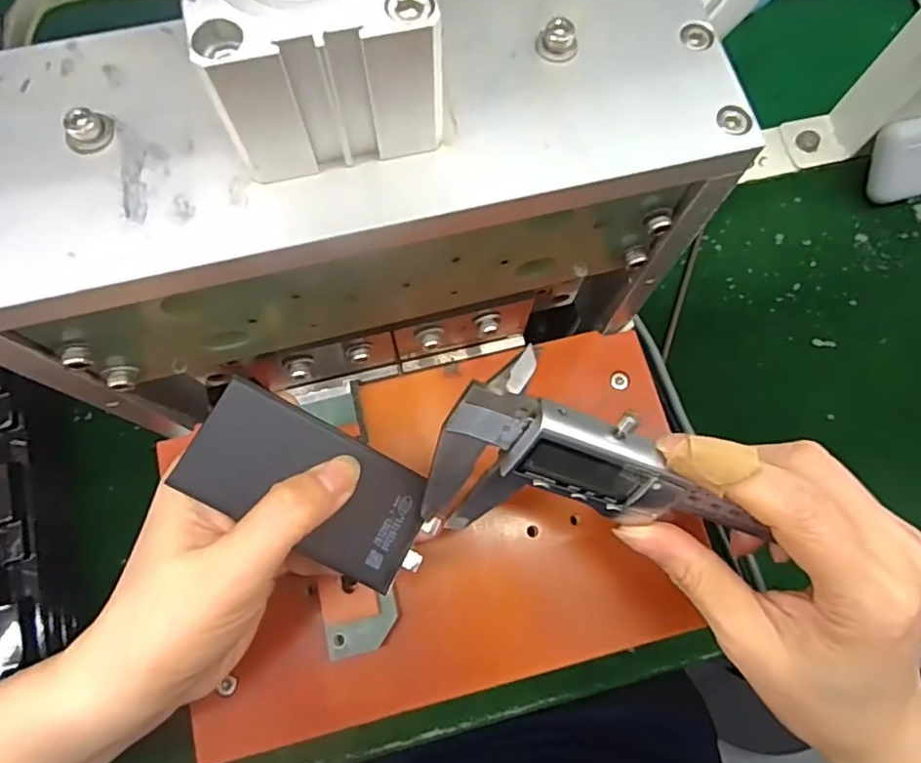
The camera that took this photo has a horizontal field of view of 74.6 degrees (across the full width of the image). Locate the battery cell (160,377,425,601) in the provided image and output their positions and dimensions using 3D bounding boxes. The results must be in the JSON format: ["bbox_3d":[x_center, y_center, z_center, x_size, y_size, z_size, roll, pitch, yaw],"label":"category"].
[{"bbox_3d":[-0.051,0.038,0.215,0.088,0.006,0.043,35,77,-13],"label":"battery cell"}]

